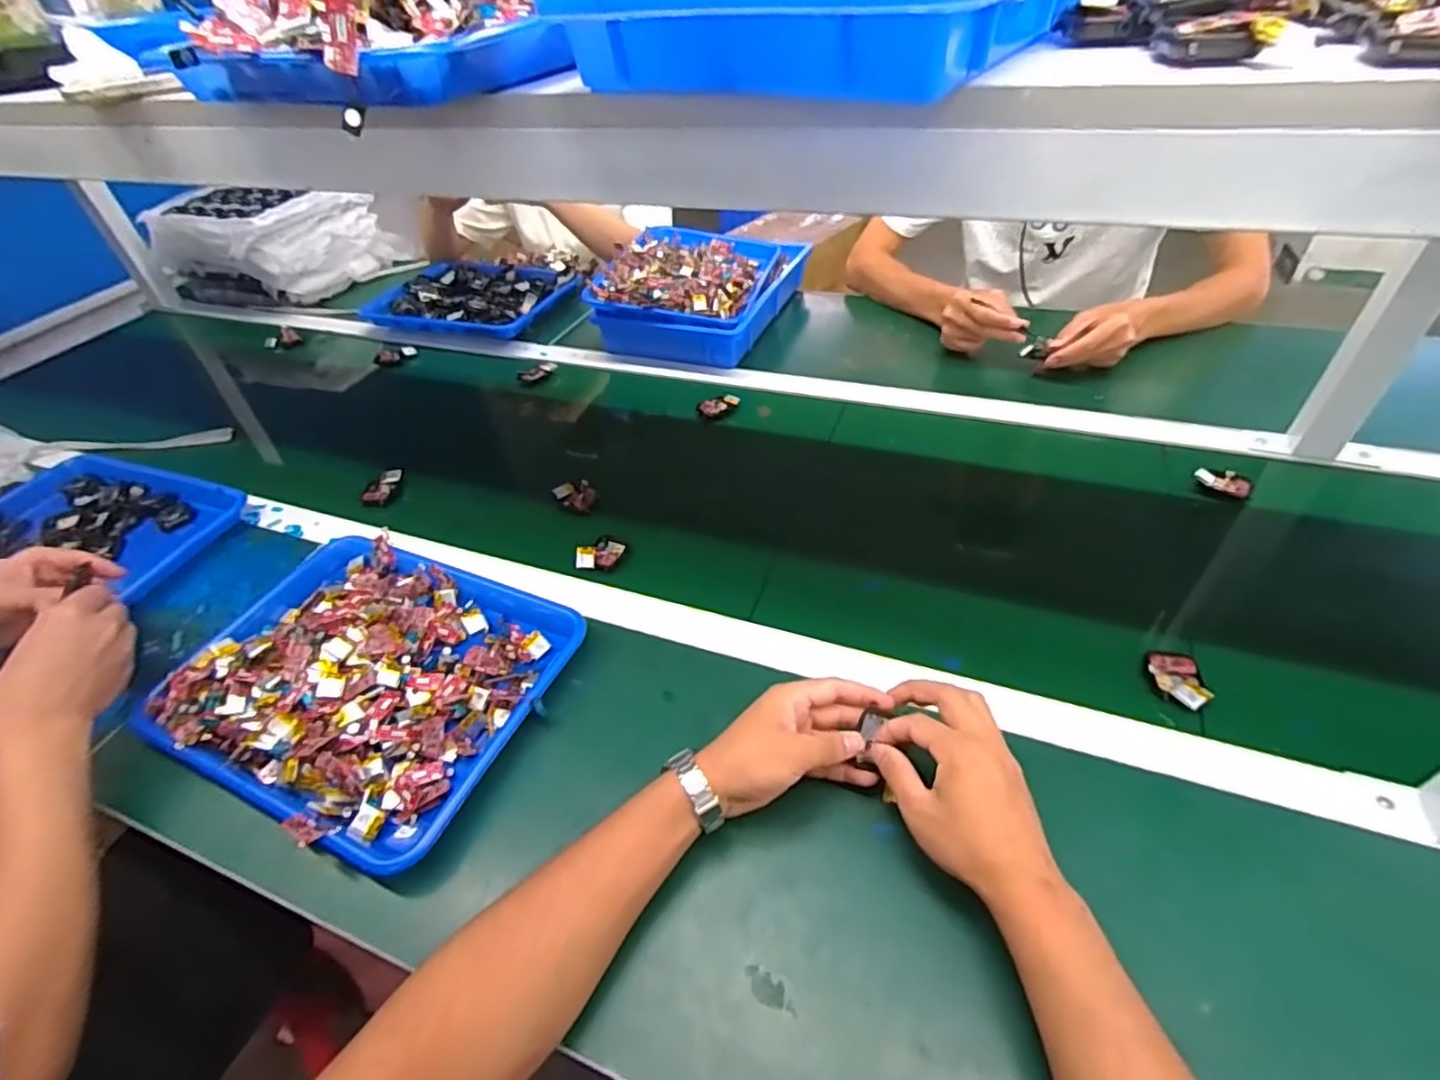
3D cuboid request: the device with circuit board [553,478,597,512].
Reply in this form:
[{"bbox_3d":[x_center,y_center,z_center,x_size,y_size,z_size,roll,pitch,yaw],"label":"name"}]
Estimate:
[{"bbox_3d":[-0.167,-0.054,0.762,0.052,0.017,0.035,31,55,33],"label":"device with circuit board"}]

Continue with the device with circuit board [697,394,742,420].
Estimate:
[{"bbox_3d":[0.000,-0.179,0.874,0.057,0.013,0.038,-27,47,-20],"label":"device with circuit board"}]

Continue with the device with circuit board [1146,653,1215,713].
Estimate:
[{"bbox_3d":[0.369,0.112,0.526,0.036,0.010,0.052,7,45,14],"label":"device with circuit board"}]

